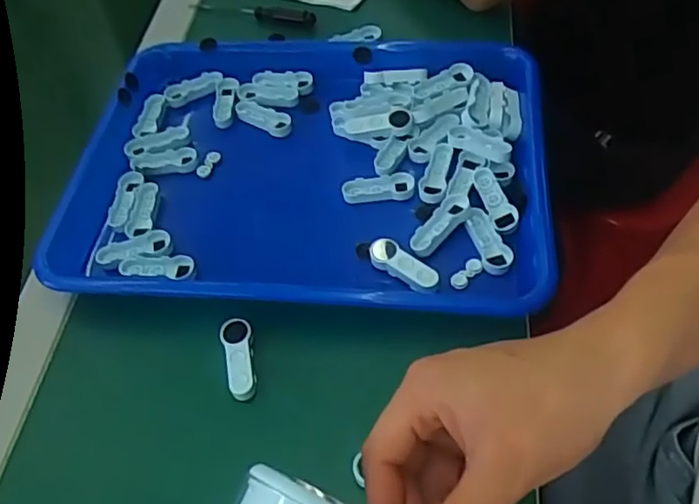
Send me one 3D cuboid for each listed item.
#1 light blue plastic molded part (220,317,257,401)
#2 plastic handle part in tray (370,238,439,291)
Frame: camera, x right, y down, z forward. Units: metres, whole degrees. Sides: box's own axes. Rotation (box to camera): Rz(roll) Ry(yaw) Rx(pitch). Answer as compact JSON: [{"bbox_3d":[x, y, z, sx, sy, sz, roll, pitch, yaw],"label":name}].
[{"bbox_3d":[-0.065,0.063,0.383,0.018,0.009,0.050,-13,54,-5],"label":"light blue plastic molded part"},{"bbox_3d":[0.034,0.008,0.408,0.049,0.009,0.018,36,66,28],"label":"plastic handle part in tray"}]

